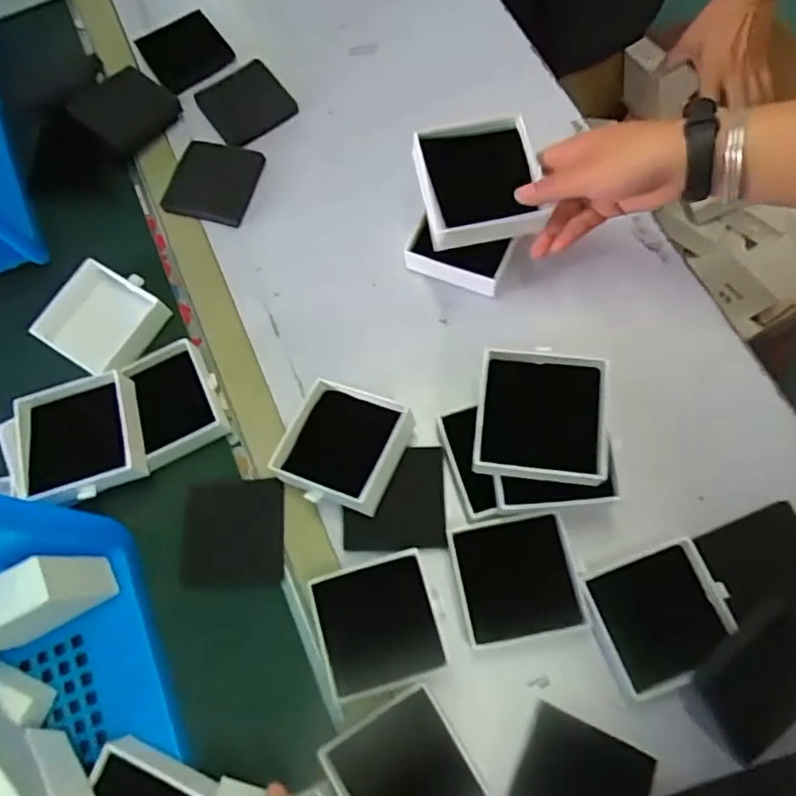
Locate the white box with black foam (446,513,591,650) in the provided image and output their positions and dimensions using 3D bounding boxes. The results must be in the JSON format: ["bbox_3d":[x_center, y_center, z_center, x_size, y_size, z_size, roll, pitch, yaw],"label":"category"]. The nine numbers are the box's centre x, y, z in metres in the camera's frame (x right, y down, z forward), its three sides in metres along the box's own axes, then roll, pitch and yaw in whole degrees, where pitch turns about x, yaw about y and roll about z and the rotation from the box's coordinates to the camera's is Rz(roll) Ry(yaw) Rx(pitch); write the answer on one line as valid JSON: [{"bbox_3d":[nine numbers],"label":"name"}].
[{"bbox_3d":[0.090,0.137,0.465,0.089,0.031,0.086,-11,71,1],"label":"white box with black foam"}]

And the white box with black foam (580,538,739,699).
[{"bbox_3d":[0.191,0.160,0.449,0.094,0.034,0.087,-19,71,-2],"label":"white box with black foam"}]

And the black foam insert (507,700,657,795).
[{"bbox_3d":[0.126,0.273,0.423,0.086,0.013,0.082,23,74,12],"label":"black foam insert"}]

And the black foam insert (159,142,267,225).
[{"bbox_3d":[-0.185,-0.217,0.608,0.077,0.014,0.085,14,73,9],"label":"black foam insert"}]

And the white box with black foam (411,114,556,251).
[{"bbox_3d":[0.066,-0.170,0.478,0.096,0.034,0.091,-13,70,-2],"label":"white box with black foam"}]

